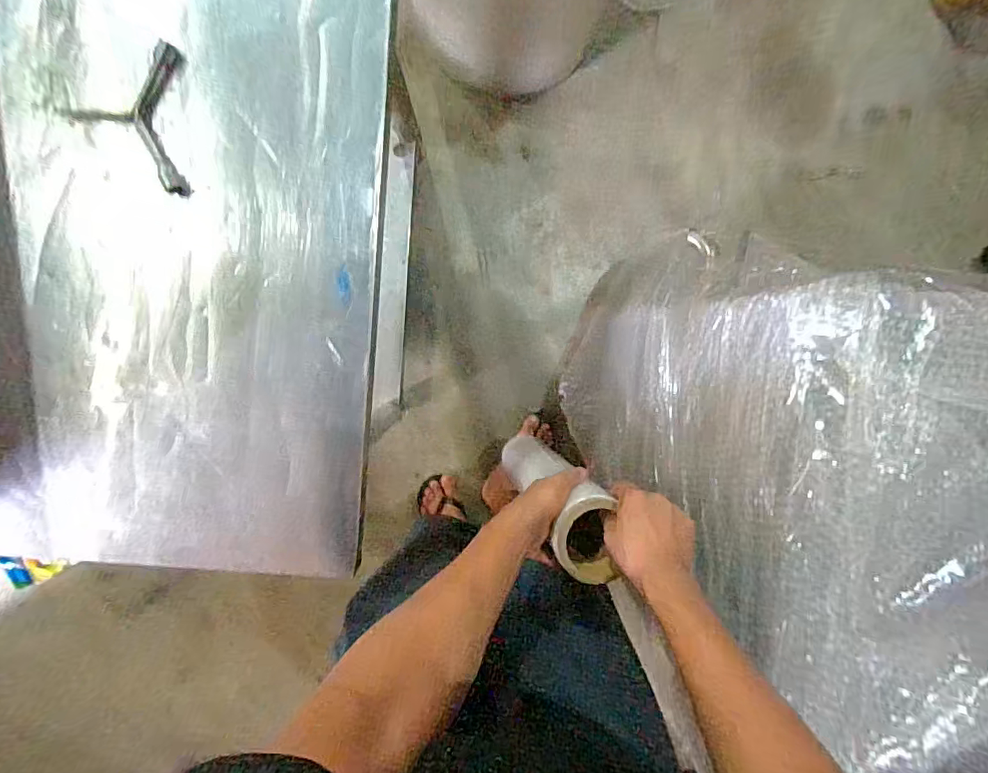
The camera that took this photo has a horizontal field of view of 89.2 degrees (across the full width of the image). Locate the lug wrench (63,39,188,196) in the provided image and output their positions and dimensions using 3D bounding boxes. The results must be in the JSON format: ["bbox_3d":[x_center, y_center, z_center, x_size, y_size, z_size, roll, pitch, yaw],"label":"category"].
[{"bbox_3d":[-0.306,-0.253,0.460,0.123,0.013,0.106,37,93,-6],"label":"lug wrench"}]

